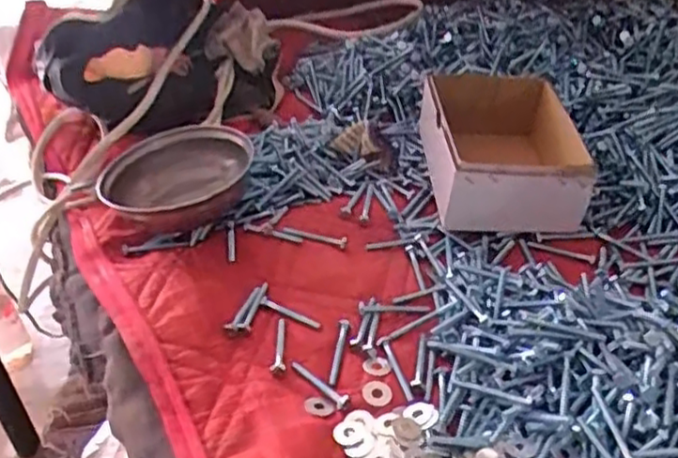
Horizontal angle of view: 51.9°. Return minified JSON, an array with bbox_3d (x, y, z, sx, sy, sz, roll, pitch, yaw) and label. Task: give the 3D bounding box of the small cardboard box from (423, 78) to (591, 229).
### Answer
[{"bbox_3d":[0.160,-0.079,0.688,0.134,0.081,0.177,-4,39,-1],"label":"small cardboard box"}]

